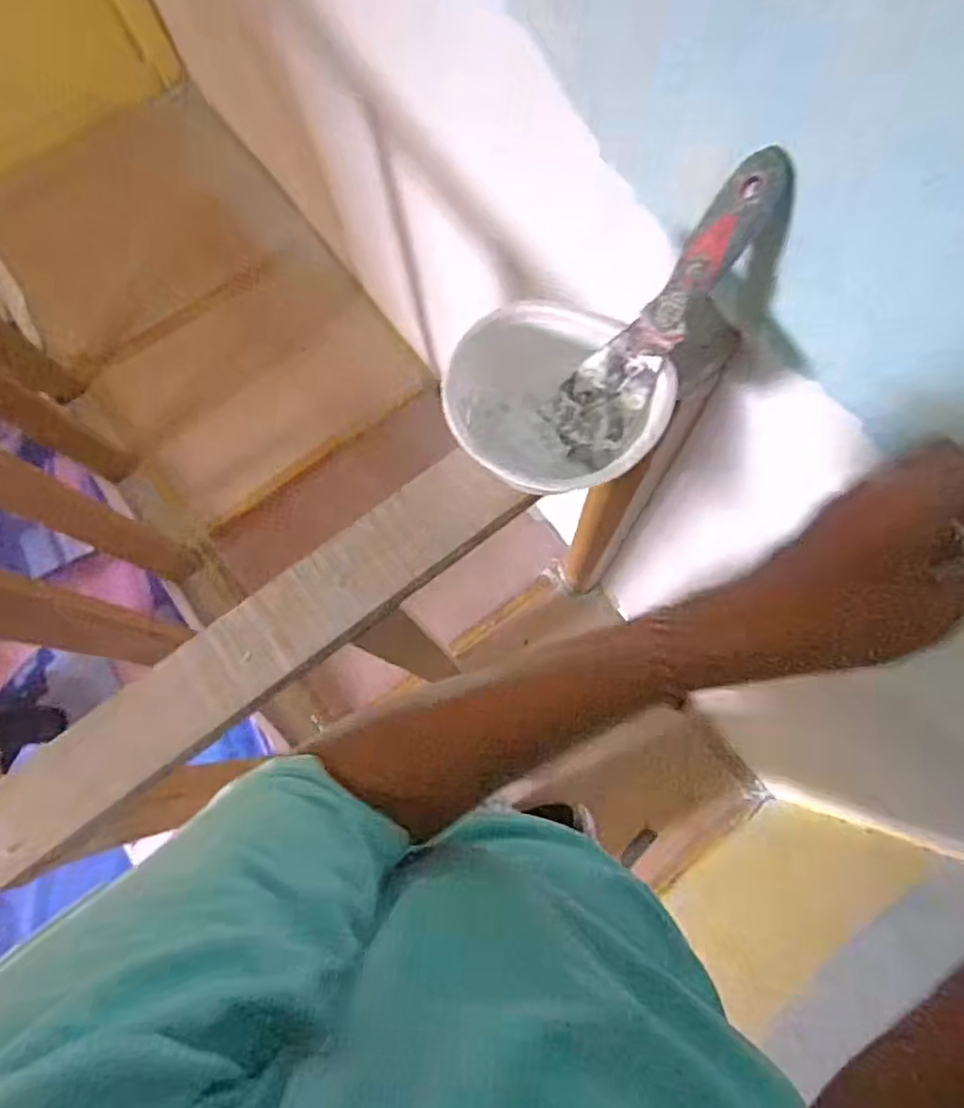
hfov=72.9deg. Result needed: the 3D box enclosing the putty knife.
[{"bbox_3d":[0.113,-0.147,0.408,0.051,0.018,0.199,41,120,10],"label":"putty knife"}]

